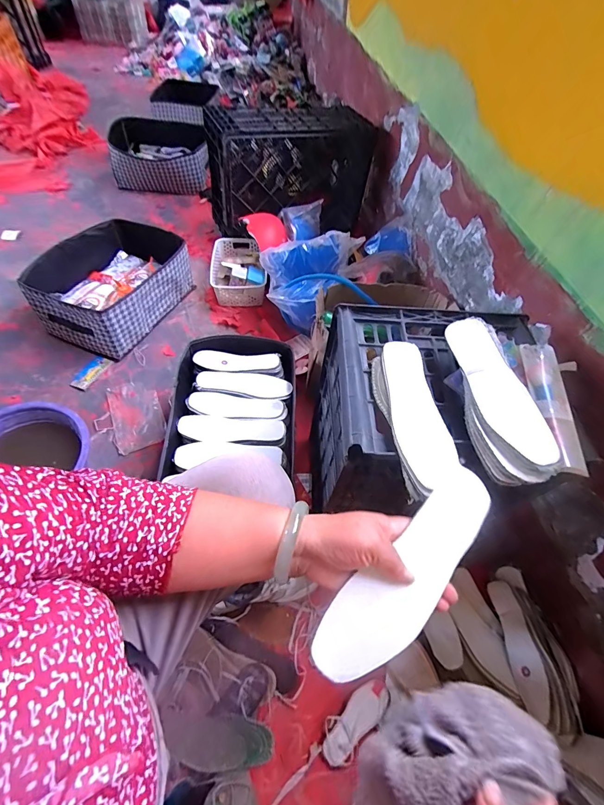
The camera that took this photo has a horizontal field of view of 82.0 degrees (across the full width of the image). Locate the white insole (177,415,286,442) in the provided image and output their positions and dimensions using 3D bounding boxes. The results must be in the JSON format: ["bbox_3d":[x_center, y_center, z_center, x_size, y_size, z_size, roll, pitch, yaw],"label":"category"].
[{"bbox_3d":[-0.159,0.062,0.788,0.233,0.017,0.070,4,55,-2],"label":"white insole"}]

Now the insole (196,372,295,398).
[{"bbox_3d":[-0.143,-0.049,0.876,0.229,0.012,0.072,9,55,1],"label":"insole"}]

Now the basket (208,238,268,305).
[{"bbox_3d":[-0.237,-0.483,1.290,0.194,0.103,0.305,-7,57,-10],"label":"basket"}]

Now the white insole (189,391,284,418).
[{"bbox_3d":[-0.157,0.006,0.834,0.217,0.006,0.069,5,55,-1],"label":"white insole"}]

